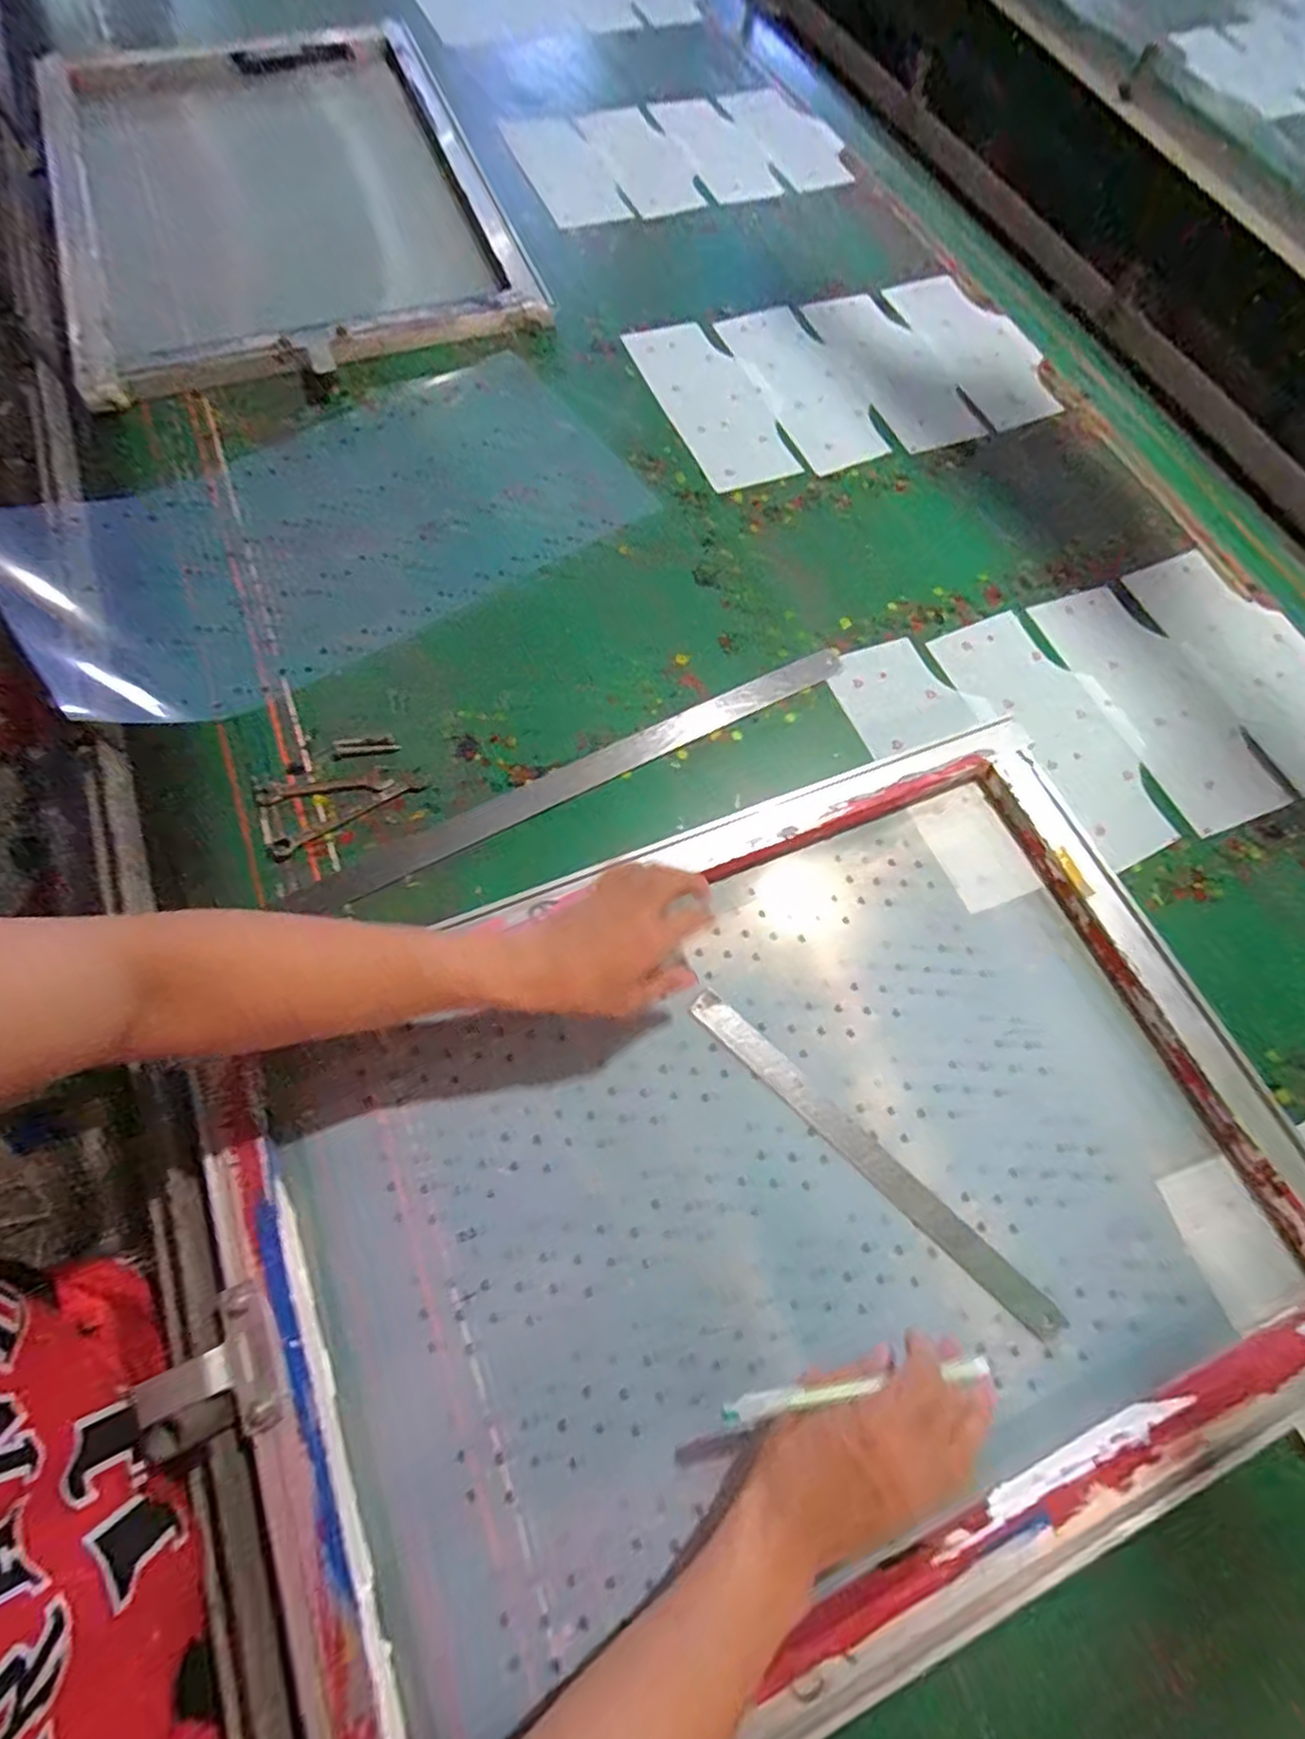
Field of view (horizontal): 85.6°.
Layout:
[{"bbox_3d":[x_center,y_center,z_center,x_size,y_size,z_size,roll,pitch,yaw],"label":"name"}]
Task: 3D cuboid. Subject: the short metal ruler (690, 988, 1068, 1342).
[{"bbox_3d":[0.161,0.215,0.536,0.333,0.004,0.030,41,75,14],"label":"short metal ruler"}]

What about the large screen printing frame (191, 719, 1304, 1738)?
[{"bbox_3d":[0.088,0.217,0.513,0.718,0.046,0.517,-20,68,-9],"label":"large screen printing frame"}]

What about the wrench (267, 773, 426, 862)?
[{"bbox_3d":[-0.267,-0.047,0.617,0.137,0.005,0.019,-32,72,-14],"label":"wrench"}]

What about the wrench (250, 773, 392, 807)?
[{"bbox_3d":[-0.295,-0.073,0.631,0.115,0.006,0.020,-9,68,-5],"label":"wrench"}]

